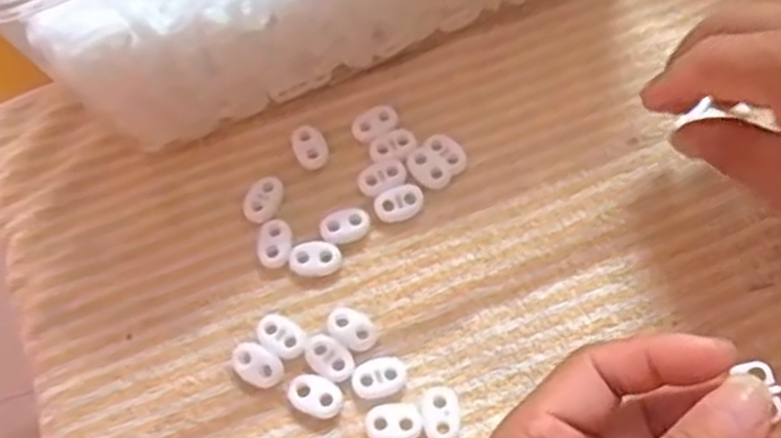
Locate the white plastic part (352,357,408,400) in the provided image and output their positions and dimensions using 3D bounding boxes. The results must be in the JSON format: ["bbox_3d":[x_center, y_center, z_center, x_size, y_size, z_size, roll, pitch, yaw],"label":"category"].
[{"bbox_3d":[-0.004,0.065,0.319,0.022,0.004,0.015,-17,66,-6],"label":"white plastic part"}]

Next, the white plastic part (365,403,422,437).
[{"bbox_3d":[0.001,0.081,0.311,0.021,0.004,0.016,-7,66,-1],"label":"white plastic part"}]

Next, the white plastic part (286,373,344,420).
[{"bbox_3d":[-0.031,0.072,0.318,0.023,0.004,0.016,26,69,13],"label":"white plastic part"}]

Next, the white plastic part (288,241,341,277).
[{"bbox_3d":[-0.033,0.017,0.343,0.022,0.004,0.015,-8,66,-2],"label":"white plastic part"}]

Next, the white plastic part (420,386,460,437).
[{"bbox_3d":[0.020,0.078,0.312,0.015,0.004,0.023,-7,66,-1],"label":"white plastic part"}]

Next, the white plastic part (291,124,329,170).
[{"bbox_3d":[-0.038,-0.034,0.364,0.015,0.004,0.022,-17,66,-6],"label":"white plastic part"}]

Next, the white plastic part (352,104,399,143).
[{"bbox_3d":[-0.007,-0.045,0.366,0.022,0.004,0.015,-28,68,-10],"label":"white plastic part"}]

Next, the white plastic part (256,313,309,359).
[{"bbox_3d":[-0.046,0.049,0.328,0.023,0.004,0.015,36,72,16],"label":"white plastic part"}]

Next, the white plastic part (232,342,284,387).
[{"bbox_3d":[-0.055,0.060,0.323,0.022,0.004,0.014,34,71,16],"label":"white plastic part"}]

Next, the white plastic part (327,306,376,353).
[{"bbox_3d":[-0.016,0.045,0.328,0.022,0.004,0.015,38,72,17],"label":"white plastic part"}]

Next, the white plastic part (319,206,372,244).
[{"bbox_3d":[-0.020,0.003,0.348,0.022,0.004,0.015,-25,67,-9],"label":"white plastic part"}]

